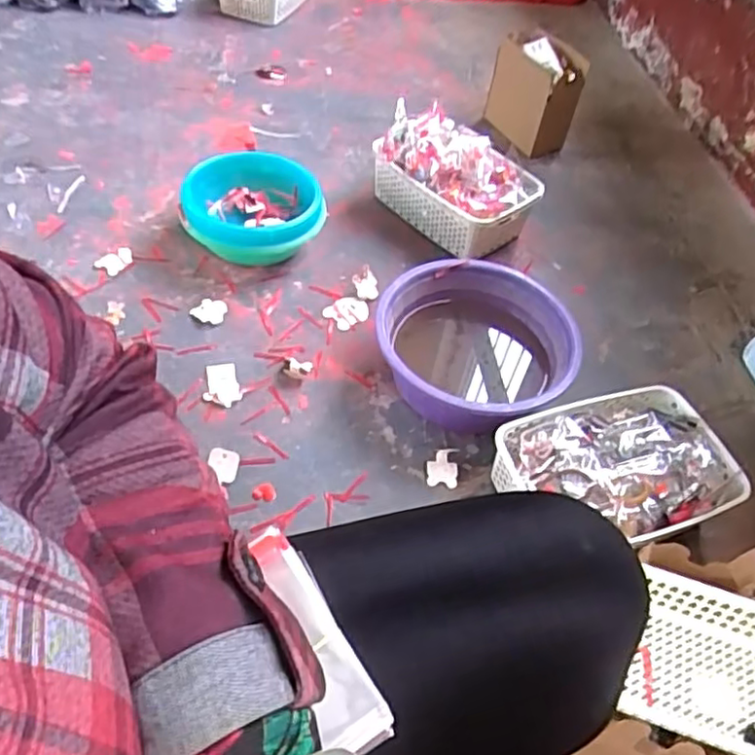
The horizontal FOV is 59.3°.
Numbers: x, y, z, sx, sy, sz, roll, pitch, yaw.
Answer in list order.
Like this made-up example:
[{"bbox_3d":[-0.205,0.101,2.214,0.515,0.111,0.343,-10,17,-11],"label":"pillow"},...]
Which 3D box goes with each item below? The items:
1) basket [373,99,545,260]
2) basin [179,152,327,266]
[{"bbox_3d":[0.134,-0.358,1.221,0.179,0.154,0.294,-31,60,-29],"label":"basket"},{"bbox_3d":[-0.213,-0.283,1.151,0.235,0.102,0.221,-2,51,-10],"label":"basin"}]

